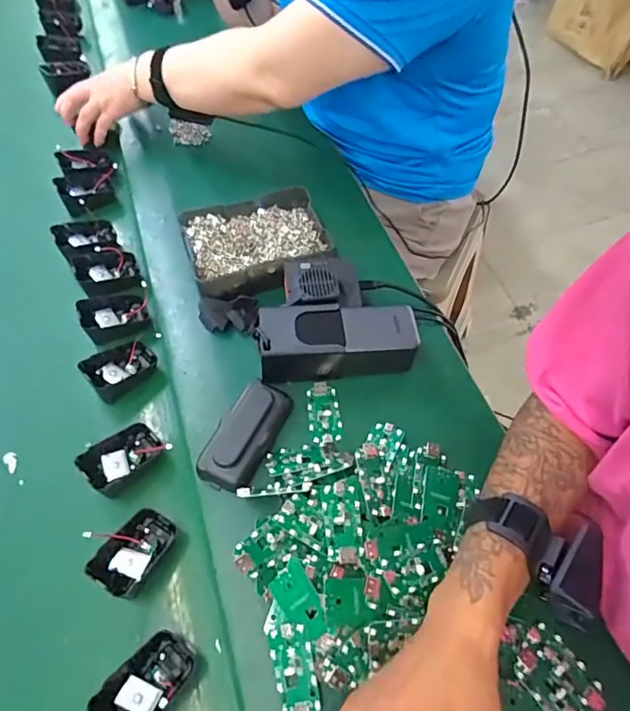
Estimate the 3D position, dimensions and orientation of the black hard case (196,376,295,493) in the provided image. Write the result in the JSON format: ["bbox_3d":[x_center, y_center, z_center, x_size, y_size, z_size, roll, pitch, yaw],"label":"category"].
[{"bbox_3d":[-0.063,0.074,0.459,0.049,0.029,0.105,22,62,16],"label":"black hard case"}]

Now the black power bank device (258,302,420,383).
[{"bbox_3d":[0.024,-0.014,0.493,0.153,0.059,0.064,-8,58,-2],"label":"black power bank device"}]

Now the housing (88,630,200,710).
[{"bbox_3d":[-0.122,0.241,0.358,0.046,0.037,0.067,35,66,22],"label":"housing"}]

